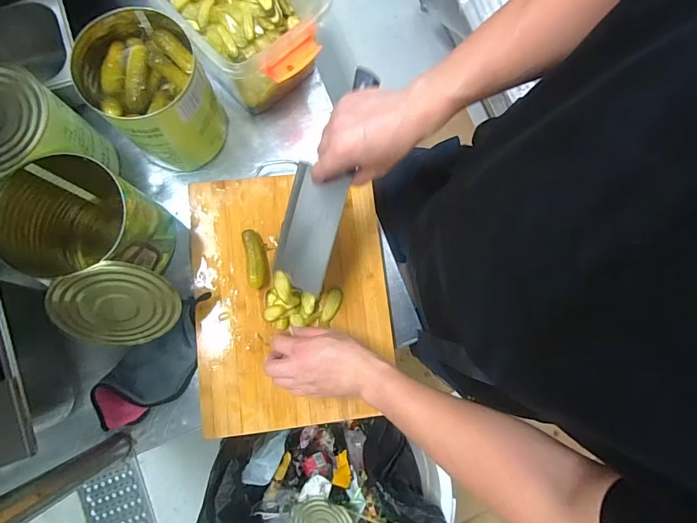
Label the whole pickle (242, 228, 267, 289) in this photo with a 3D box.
[{"bbox_3d":[-0.144,-0.004,0.616,0.030,0.025,0.088,-8,88,-1],"label":"whole pickle"}]

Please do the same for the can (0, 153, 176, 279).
[{"bbox_3d":[-0.342,-0.039,0.542,0.147,0.168,0.150,0,81,-3],"label":"can"}]

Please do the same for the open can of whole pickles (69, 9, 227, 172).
[{"bbox_3d":[-0.274,-0.233,0.585,0.145,0.181,0.144,0,81,-3],"label":"open can of whole pickles"}]

